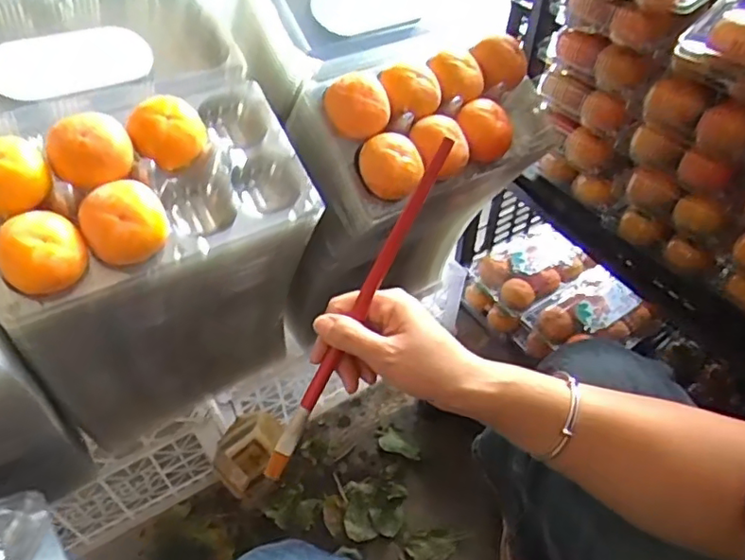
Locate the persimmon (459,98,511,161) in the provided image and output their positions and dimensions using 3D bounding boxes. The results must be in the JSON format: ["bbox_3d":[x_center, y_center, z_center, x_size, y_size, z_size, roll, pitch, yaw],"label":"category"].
[{"bbox_3d":[0.109,-0.142,0.574,0.052,0.050,0.052,12,50,9],"label":"persimmon"}]

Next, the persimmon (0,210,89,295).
[{"bbox_3d":[-0.225,-0.020,0.399,0.041,0.042,0.054,36,58,26],"label":"persimmon"}]

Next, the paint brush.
[{"bbox_3d":[-0.010,0.021,0.419,0.012,0.013,0.267,28,91,21],"label":"paint brush"}]

